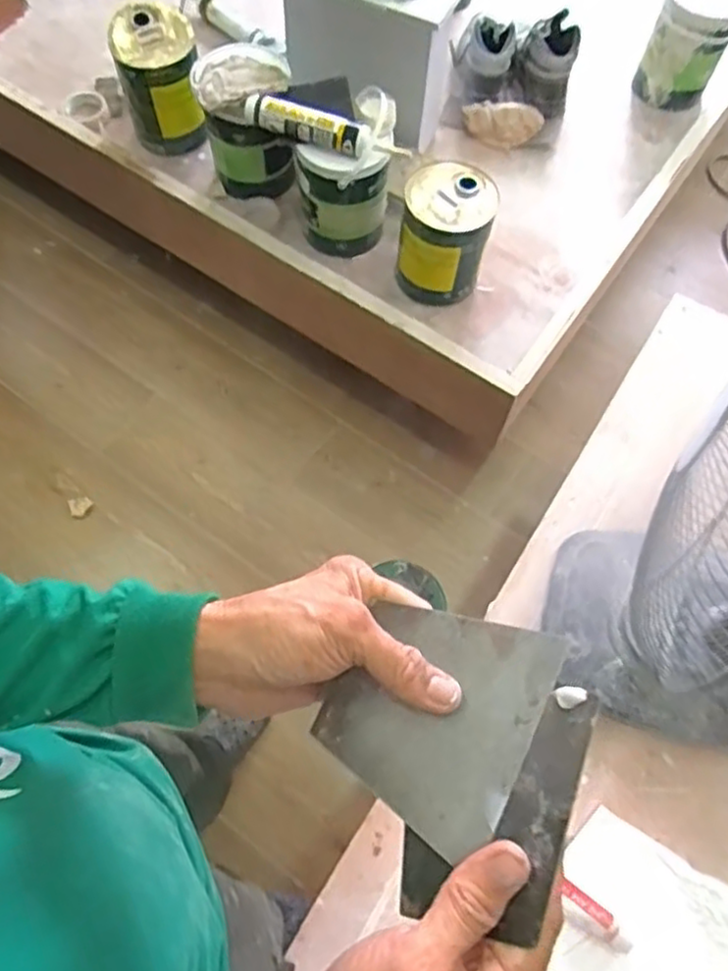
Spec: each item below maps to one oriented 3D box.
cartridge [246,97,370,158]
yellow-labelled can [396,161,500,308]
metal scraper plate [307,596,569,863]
[{"bbox_3d":[-0.095,-0.609,1.182,0.223,0.050,0.045,16,66,5],"label":"cartridge"},{"bbox_3d":[0.145,-0.447,1.278,0.149,0.207,0.157,1,66,-2],"label":"yellow-labelled can"},{"bbox_3d":[0.031,0.107,0.334,0.096,0.004,0.101,19,76,29],"label":"metal scraper plate"}]

